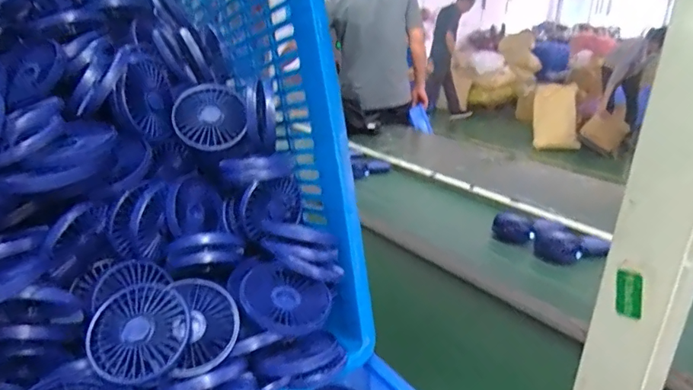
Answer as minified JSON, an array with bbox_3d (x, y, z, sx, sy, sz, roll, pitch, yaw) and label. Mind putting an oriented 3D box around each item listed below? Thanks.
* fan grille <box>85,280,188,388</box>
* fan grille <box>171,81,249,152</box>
[{"bbox_3d":[-0.185,0.121,0.435,0.084,0.019,0.084,3,57,-5],"label":"fan grille"},{"bbox_3d":[-0.160,-0.093,0.571,0.079,0.085,0.023,-4,-18,-16],"label":"fan grille"}]

